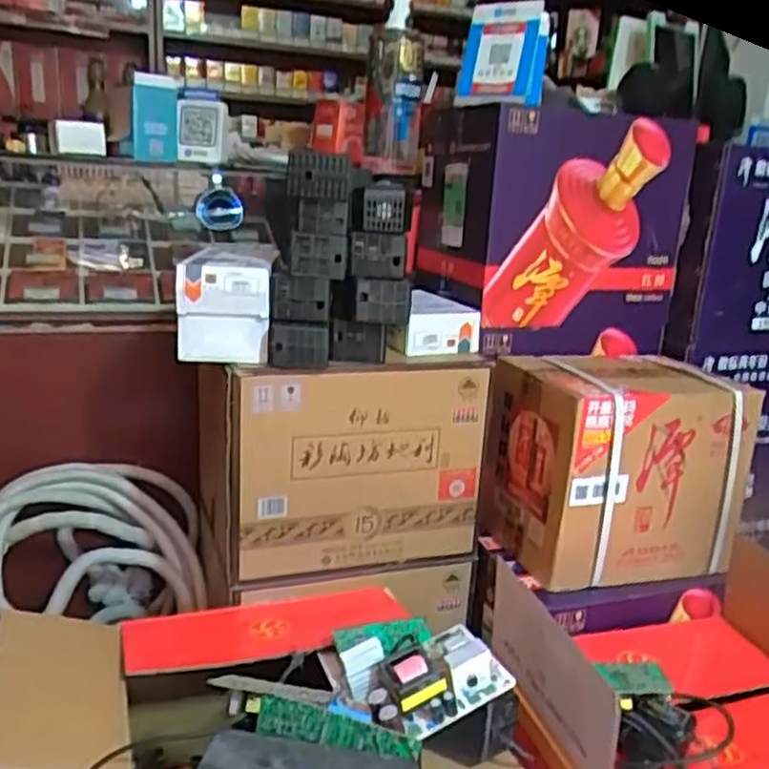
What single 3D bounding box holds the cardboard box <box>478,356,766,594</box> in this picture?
[{"bbox_3d":[0.344,0.119,1.140,0.321,0.278,0.229,-2,17,-19],"label":"cardboard box"}]

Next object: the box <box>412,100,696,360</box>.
[{"bbox_3d":[0.274,-0.263,1.270,0.373,0.362,0.260,-1,17,-17],"label":"box"}]

